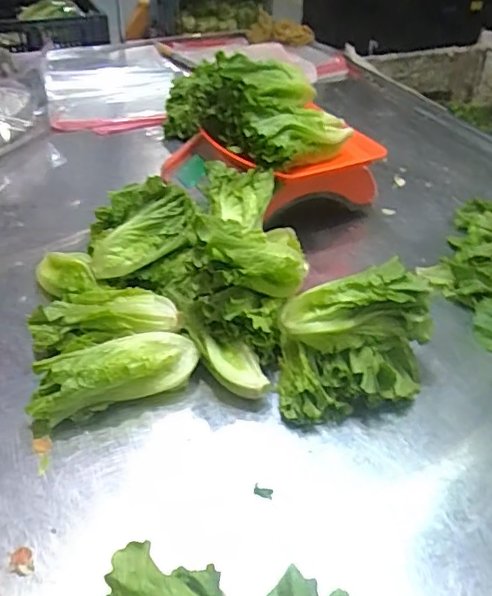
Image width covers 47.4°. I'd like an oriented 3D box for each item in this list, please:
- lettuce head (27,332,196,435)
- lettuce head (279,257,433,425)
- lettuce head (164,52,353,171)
[{"bbox_3d":[-0.142,0.082,0.602,0.178,0.053,0.056,-16,43,-20],"label":"lettuce head"},{"bbox_3d":[0.120,0.051,0.622,0.186,0.113,0.120,-15,42,-20],"label":"lettuce head"},{"bbox_3d":[0.036,-0.283,0.821,0.211,0.115,0.179,22,44,23],"label":"lettuce head"}]

